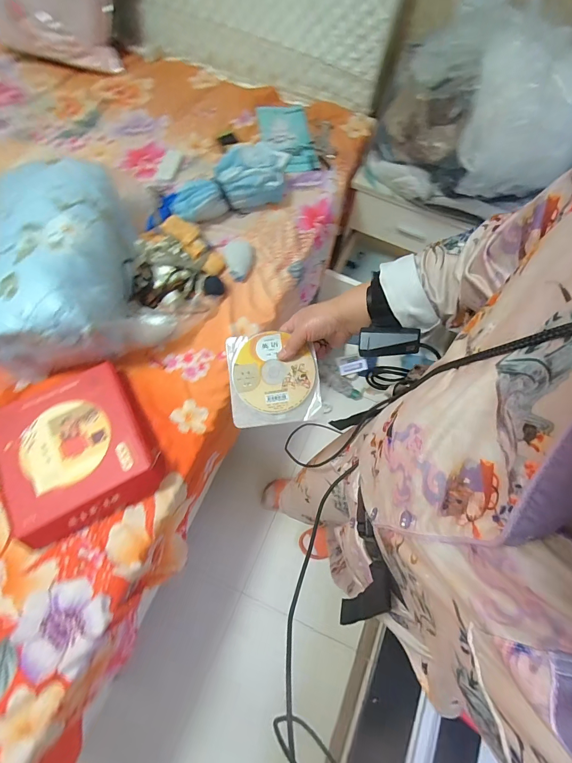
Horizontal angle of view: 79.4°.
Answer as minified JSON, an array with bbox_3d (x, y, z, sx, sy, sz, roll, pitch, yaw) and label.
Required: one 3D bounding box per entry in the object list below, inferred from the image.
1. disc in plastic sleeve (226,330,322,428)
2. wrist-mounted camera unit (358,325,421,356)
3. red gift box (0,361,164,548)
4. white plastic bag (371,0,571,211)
[{"bbox_3d":[-0.019,-0.006,0.487,0.124,0.009,0.129,-7,85,3],"label":"disc in plastic sleeve"},{"bbox_3d":[0.123,-0.045,0.413,0.068,0.022,0.029,0,66,17],"label":"wrist-mounted camera unit"},{"bbox_3d":[-0.439,0.138,0.709,0.291,0.057,0.304,-28,71,-13],"label":"red gift box"},{"bbox_3d":[0.522,-0.705,0.940,0.527,0.339,0.278,21,68,7],"label":"white plastic bag"}]

